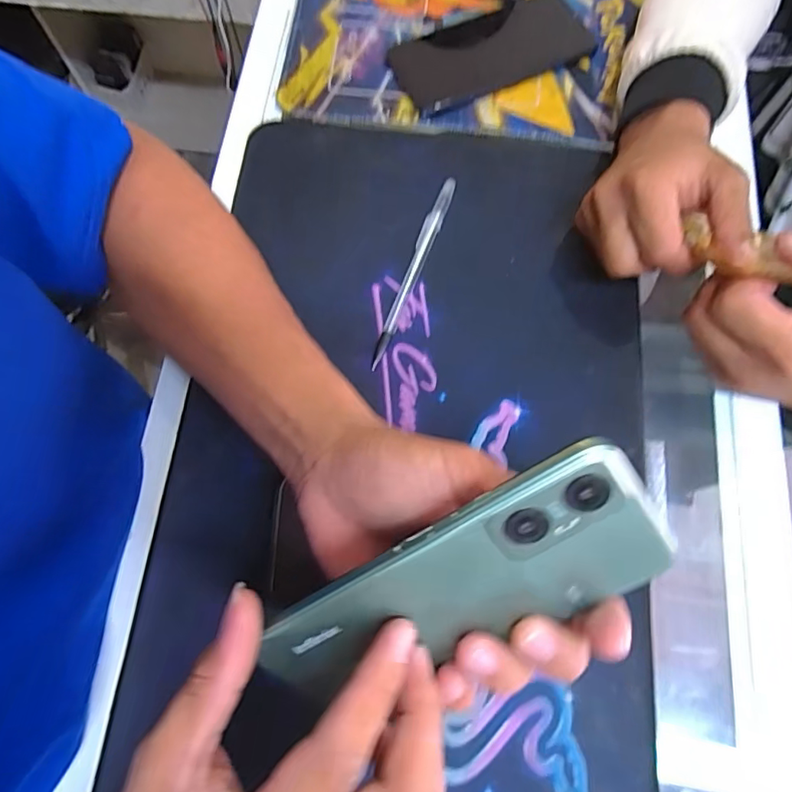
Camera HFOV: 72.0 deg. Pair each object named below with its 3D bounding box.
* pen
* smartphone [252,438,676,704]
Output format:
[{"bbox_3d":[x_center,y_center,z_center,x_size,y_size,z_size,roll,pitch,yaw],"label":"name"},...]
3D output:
[{"bbox_3d":[0.012,-0.088,0.380,0.011,0.010,0.151,20,73,6],"label":"pen"},{"bbox_3d":[0.025,0.078,0.210,0.157,0.008,0.071,-30,118,13],"label":"smartphone"}]

